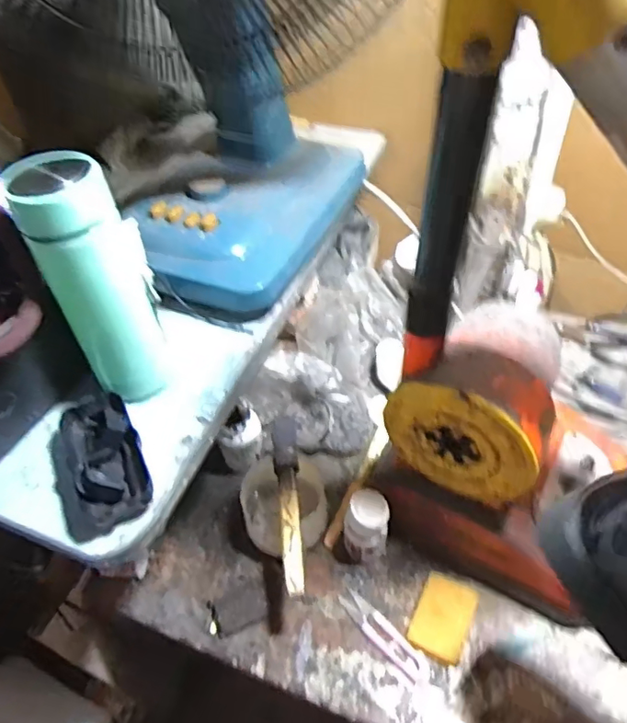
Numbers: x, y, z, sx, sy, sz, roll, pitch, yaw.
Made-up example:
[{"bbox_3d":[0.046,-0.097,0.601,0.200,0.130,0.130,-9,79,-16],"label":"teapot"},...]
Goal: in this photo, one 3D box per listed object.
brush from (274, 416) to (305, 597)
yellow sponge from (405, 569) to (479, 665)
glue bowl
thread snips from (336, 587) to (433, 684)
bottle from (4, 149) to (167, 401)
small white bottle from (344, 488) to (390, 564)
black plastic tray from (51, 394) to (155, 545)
[{"bbox_3d":[-0.025,0.134,0.513,0.025,0.028,0.172,-5,49,1],"label":"brush"},{"bbox_3d":[0.123,0.240,0.500,0.050,0.009,0.073,18,54,20],"label":"yellow sponge"},{"bbox_3d":[-0.032,0.145,0.552,0.087,0.072,0.094,-3,49,3],"label":"glue bowl"},{"bbox_3d":[0.066,0.257,0.498,0.024,0.007,0.101,-38,56,-25],"label":"thread snips"},{"bbox_3d":[-0.161,-0.054,0.408,0.068,0.197,0.063,-24,52,-15],"label":"bottle"},{"bbox_3d":[0.054,0.168,0.532,0.042,0.088,0.042,3,50,8],"label":"small white bottle"},{"bbox_3d":[-0.165,0.076,0.401,0.067,0.029,0.107,-22,51,-13],"label":"black plastic tray"}]

